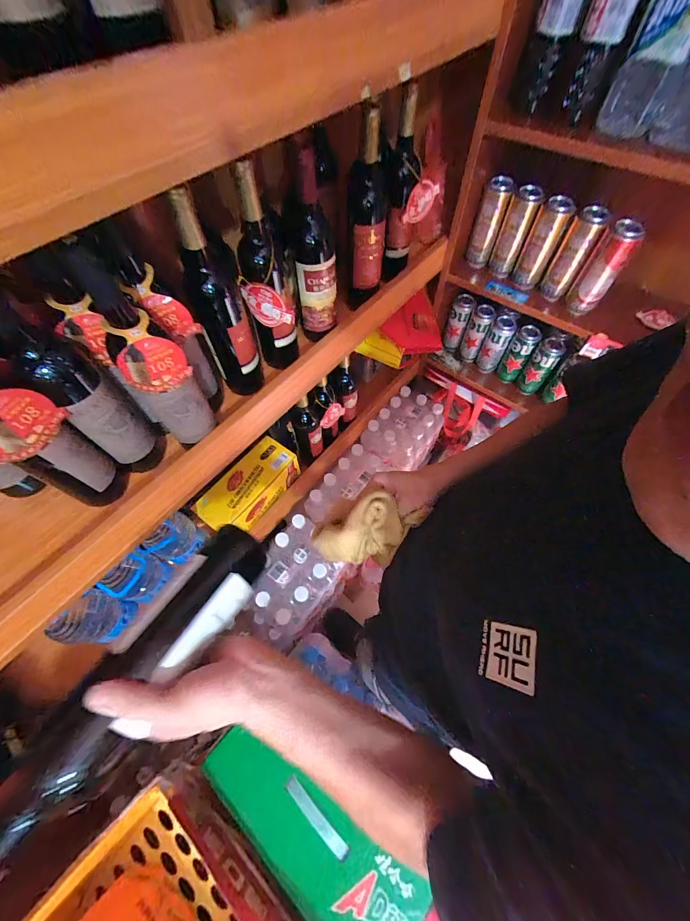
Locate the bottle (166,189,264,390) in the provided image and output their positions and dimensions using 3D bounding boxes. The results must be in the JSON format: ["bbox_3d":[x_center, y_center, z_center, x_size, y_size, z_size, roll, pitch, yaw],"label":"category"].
[{"bbox_3d":[-0.183,-0.228,0.502,0.067,0.291,0.090,-13,61,-7],"label":"bottle"}]

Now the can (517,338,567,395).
[{"bbox_3d":[0.539,-0.260,0.919,0.062,0.160,0.054,31,65,16],"label":"can"}]

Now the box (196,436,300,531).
[{"bbox_3d":[-0.227,0.065,0.809,0.110,0.086,0.254,36,67,19],"label":"box"}]

